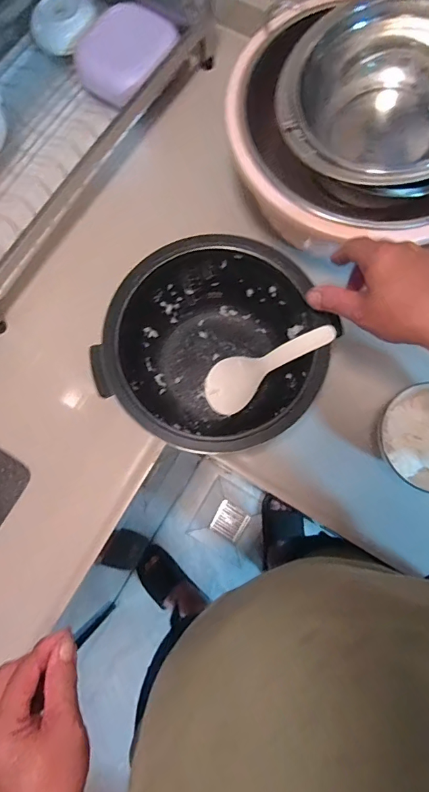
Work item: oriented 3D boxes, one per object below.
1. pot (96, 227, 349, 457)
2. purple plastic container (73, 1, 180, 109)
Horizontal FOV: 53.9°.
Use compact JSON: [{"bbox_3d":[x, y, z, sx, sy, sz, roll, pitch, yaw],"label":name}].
[{"bbox_3d":[0.000,-0.050,0.499,0.232,0.126,0.224,0,79,1],"label":"pot"},{"bbox_3d":[-0.126,-0.484,0.598,0.123,0.052,0.128,38,82,8],"label":"purple plastic container"}]

